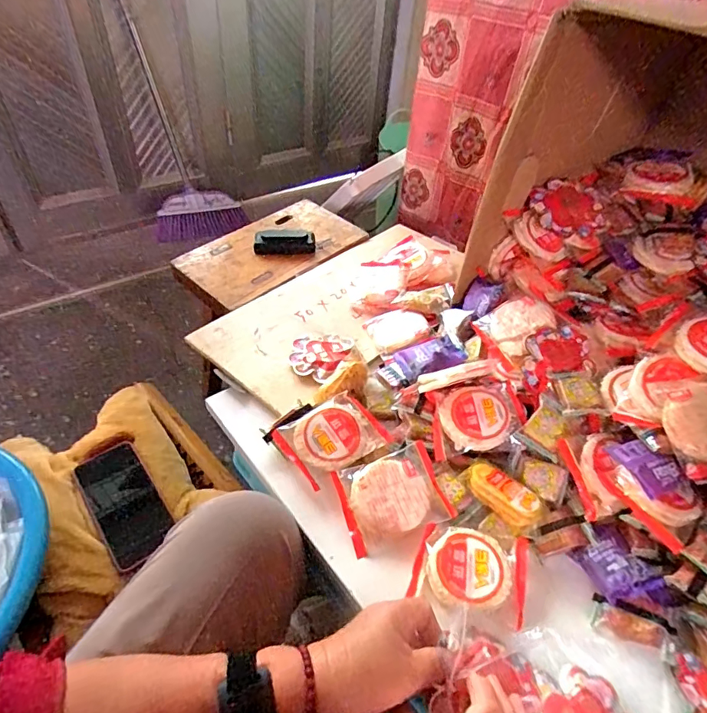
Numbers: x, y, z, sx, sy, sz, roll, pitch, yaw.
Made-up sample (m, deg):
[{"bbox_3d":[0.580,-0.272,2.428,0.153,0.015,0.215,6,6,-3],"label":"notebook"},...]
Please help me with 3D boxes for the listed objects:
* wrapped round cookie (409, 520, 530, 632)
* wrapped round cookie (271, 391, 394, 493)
[{"bbox_3d":[0.114,0.210,0.448,0.112,0.011,0.096,9,45,3],"label":"wrapped round cookie"},{"bbox_3d":[-0.025,0.093,0.554,0.111,0.032,0.089,-24,52,-26],"label":"wrapped round cookie"}]

